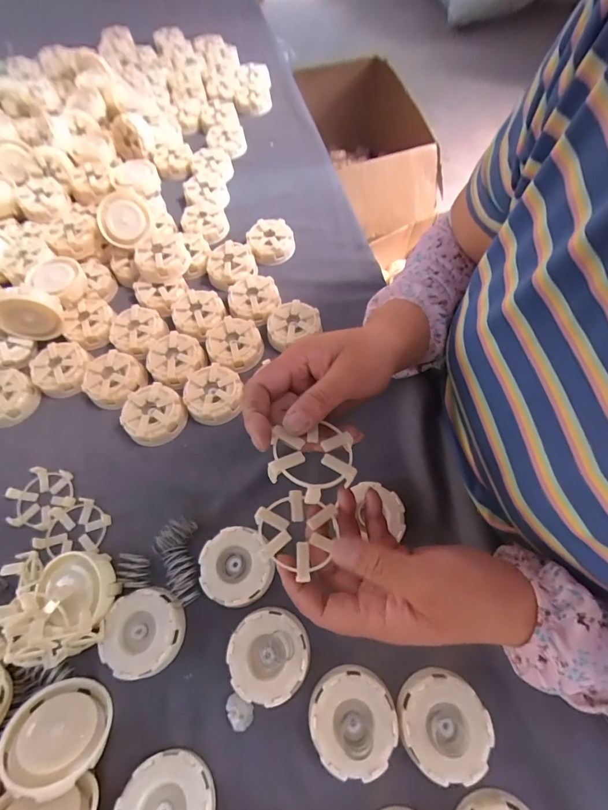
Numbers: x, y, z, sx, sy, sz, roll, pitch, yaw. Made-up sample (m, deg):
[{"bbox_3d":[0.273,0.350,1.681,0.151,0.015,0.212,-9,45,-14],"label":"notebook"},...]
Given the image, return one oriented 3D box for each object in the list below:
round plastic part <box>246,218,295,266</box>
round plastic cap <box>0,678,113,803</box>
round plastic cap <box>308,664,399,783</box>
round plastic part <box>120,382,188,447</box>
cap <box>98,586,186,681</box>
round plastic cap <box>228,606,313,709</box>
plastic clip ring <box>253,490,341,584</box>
[{"bbox_3d":[-0.047,-0.230,0.521,0.061,0.028,0.061,-1,64,1],"label":"round plastic part"},{"bbox_3d":[-0.180,0.240,0.270,0.067,0.012,0.066,15,20,-6],"label":"round plastic cap"},{"bbox_3d":[0.038,0.243,0.286,0.063,0.021,0.063,-1,64,1],"label":"round plastic cap"},{"bbox_3d":[-0.167,0.009,0.409,0.065,0.023,0.064,-1,64,1],"label":"round plastic part"},{"bbox_3d":[-0.136,0.194,0.318,0.066,0.019,0.062,-1,64,1],"label":"cap"},{"bbox_3d":[-0.029,0.205,0.304,0.064,0.025,0.064,-1,64,1],"label":"round plastic cap"},{"bbox_3d":[-0.007,0.088,0.264,0.057,0.010,0.052,-1,64,1],"label":"plastic clip ring"}]

